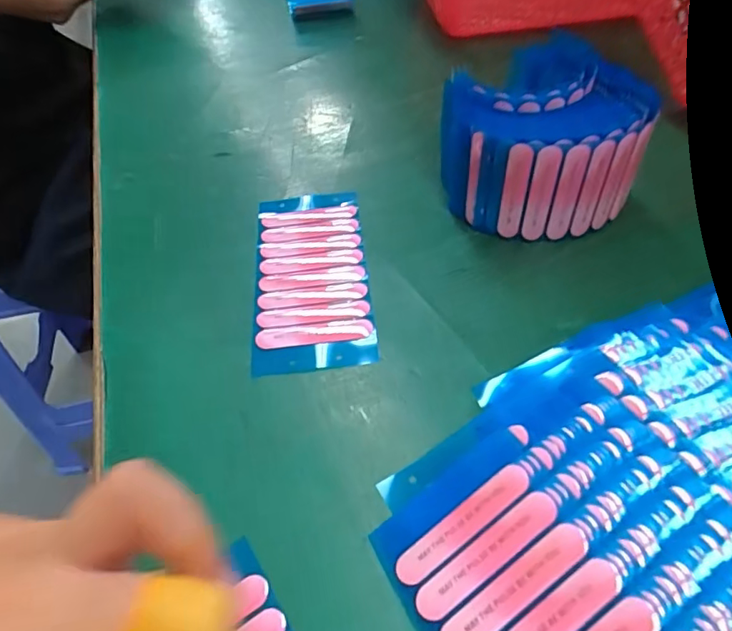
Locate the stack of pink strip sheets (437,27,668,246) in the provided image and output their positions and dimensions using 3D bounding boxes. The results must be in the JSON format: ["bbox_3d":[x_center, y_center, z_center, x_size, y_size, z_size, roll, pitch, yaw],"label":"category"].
[{"bbox_3d":[0.084,-0.091,0.273,0.093,0.062,0.093,-5,49,1],"label":"stack of pink strip sheets"}]

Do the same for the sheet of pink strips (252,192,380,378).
[{"bbox_3d":[-0.027,-0.022,0.263,0.053,0.004,0.118,-6,49,-1],"label":"sheet of pink strips"}]

